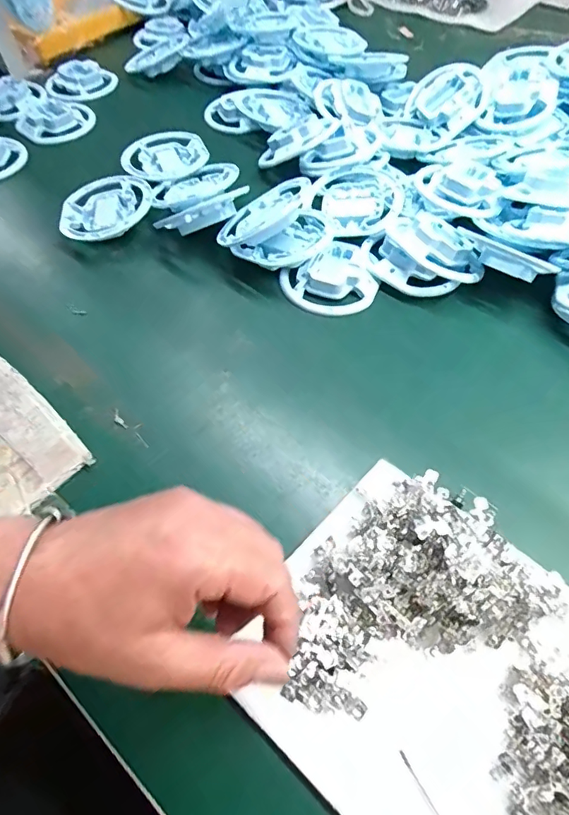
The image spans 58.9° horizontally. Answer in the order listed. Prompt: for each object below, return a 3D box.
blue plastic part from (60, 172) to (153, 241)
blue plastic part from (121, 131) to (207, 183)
[{"bbox_3d":[-0.201,-0.223,0.556,0.100,0.029,0.096,-1,56,1],"label":"blue plastic part"},{"bbox_3d":[-0.147,-0.302,0.613,0.100,0.021,0.098,-1,56,1],"label":"blue plastic part"}]

